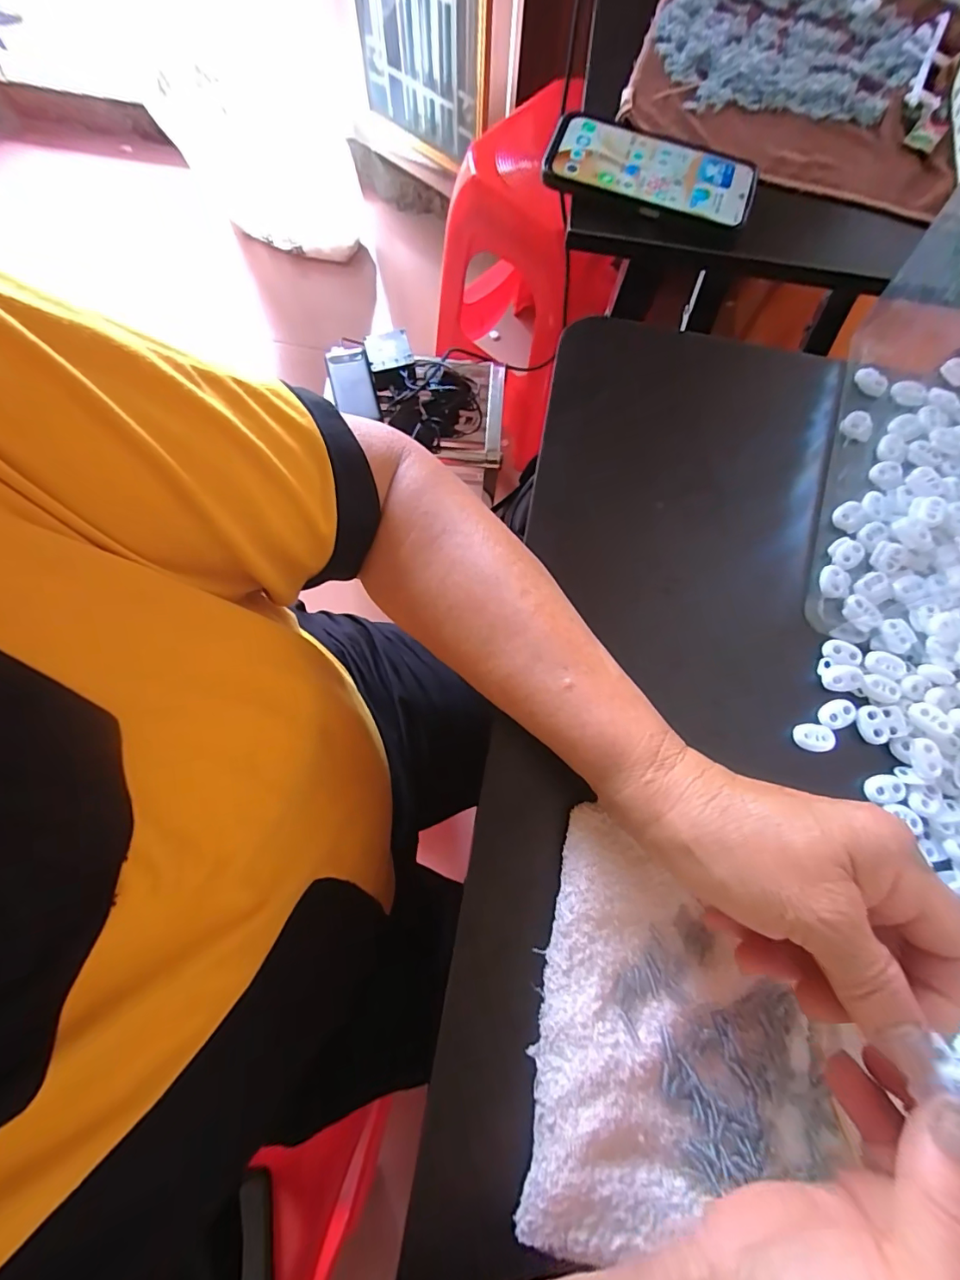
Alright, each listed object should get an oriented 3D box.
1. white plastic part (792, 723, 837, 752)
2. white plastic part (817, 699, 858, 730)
[{"bbox_3d":[0.197,0.057,0.286,0.022,0.004,0.016,2,75,-1],"label":"white plastic part"},{"bbox_3d":[0.213,0.044,0.291,0.024,0.004,0.015,-23,77,-8],"label":"white plastic part"}]

